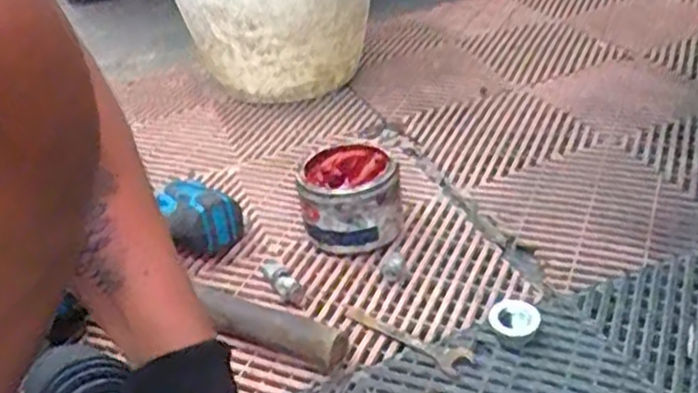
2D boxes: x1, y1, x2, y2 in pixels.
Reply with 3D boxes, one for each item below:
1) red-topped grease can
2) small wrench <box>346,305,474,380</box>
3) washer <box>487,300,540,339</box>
[{"bbox_3d":[0.004,0.004,0.757,0.100,0.084,0.109,-6,32,4],"label":"red-topped grease can"},{"bbox_3d":[0.050,0.121,0.635,0.028,0.011,0.131,-32,39,-33],"label":"small wrench"},{"bbox_3d":[0.139,0.101,0.604,0.036,0.011,0.037,-32,53,-18],"label":"washer"}]

